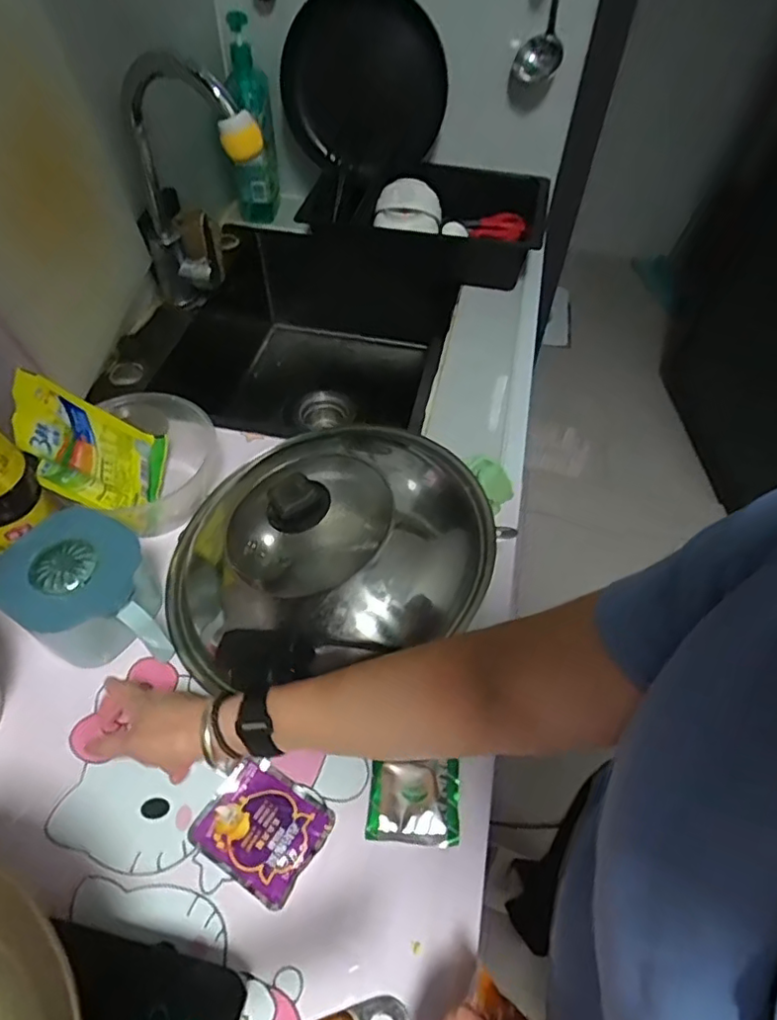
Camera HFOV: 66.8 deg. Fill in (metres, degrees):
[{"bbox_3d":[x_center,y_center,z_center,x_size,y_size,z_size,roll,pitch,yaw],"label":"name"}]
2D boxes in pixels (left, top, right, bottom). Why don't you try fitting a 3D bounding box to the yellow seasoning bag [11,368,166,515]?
[{"bbox_3d":[-0.297,-0.056,0.592,0.012,0.158,0.113,-23,60,27],"label":"yellow seasoning bag"}]

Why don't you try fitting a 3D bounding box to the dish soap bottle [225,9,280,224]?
[{"bbox_3d":[-0.213,-0.591,0.916,0.063,0.272,0.070,2,52,-1],"label":"dish soap bottle"}]

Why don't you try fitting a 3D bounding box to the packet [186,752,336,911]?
[{"bbox_3d":[-0.098,0.245,0.459,0.090,0.008,0.077,28,56,18],"label":"packet"}]

